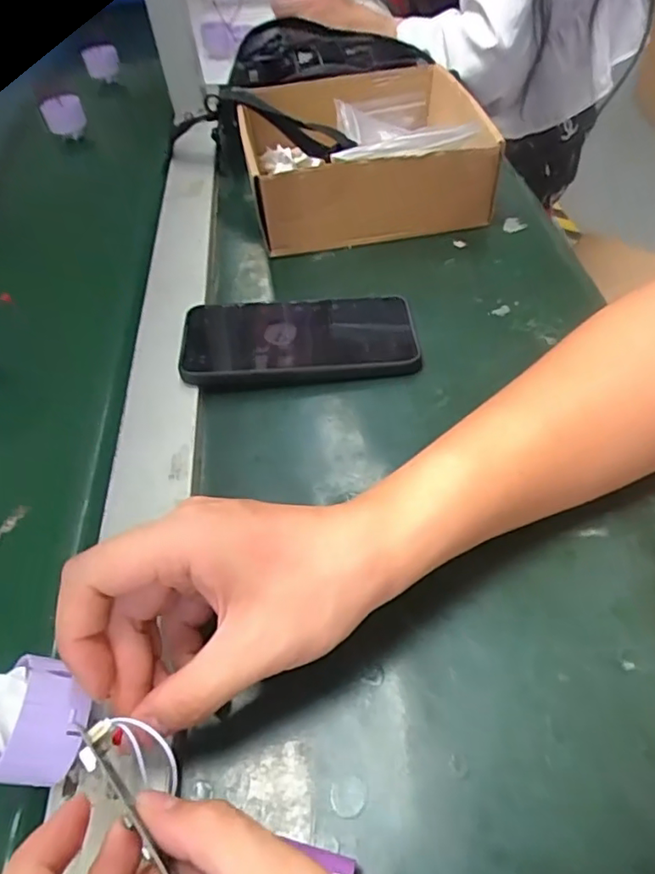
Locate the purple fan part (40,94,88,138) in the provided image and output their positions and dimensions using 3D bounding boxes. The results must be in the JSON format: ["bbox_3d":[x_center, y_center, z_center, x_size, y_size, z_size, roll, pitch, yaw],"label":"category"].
[{"bbox_3d":[-0.310,-0.377,0.680,0.047,0.049,0.008,-10,56,0],"label":"purple fan part"}]

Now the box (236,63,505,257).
[{"bbox_3d":[0.030,-0.260,0.534,0.205,0.090,0.216,-11,49,-5],"label":"box"}]

